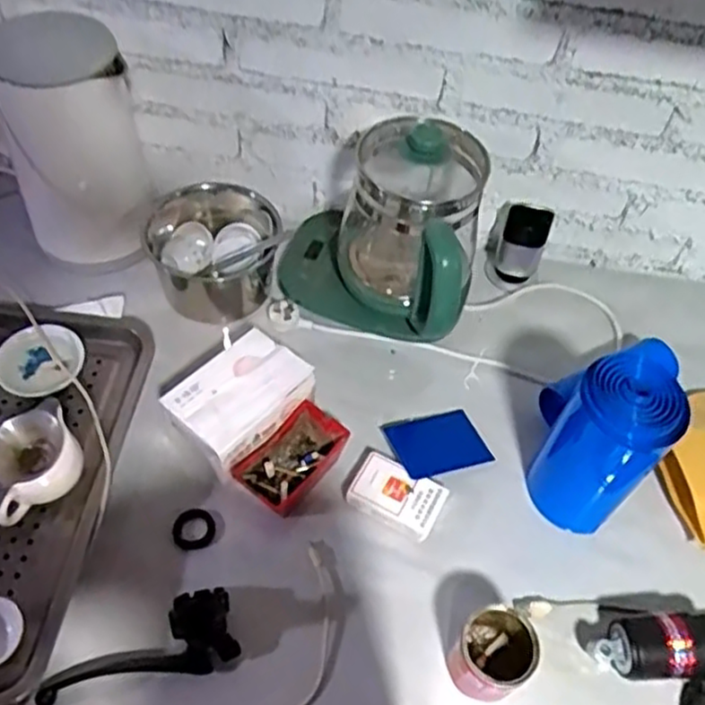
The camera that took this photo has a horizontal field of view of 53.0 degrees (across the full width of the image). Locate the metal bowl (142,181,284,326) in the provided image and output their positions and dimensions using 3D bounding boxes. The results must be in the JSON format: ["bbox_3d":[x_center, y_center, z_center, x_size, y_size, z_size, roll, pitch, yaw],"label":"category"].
[{"bbox_3d":[-0.162,-0.122,0.832,0.135,0.101,0.132,2,54,-3],"label":"metal bowl"}]

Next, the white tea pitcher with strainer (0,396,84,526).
[{"bbox_3d":[-0.294,0.102,0.647,0.087,0.069,0.073,-28,61,-23],"label":"white tea pitcher with strainer"}]

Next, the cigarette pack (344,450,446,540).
[{"bbox_3d":[0.044,0.142,0.703,0.088,0.020,0.059,25,56,13],"label":"cigarette pack"}]

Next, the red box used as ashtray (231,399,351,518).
[{"bbox_3d":[-0.059,0.108,0.718,0.068,0.041,0.105,33,58,18],"label":"red box used as ashtray"}]

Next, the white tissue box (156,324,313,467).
[{"bbox_3d":[-0.115,0.051,0.724,0.090,0.066,0.126,38,60,21],"label":"white tissue box"}]

